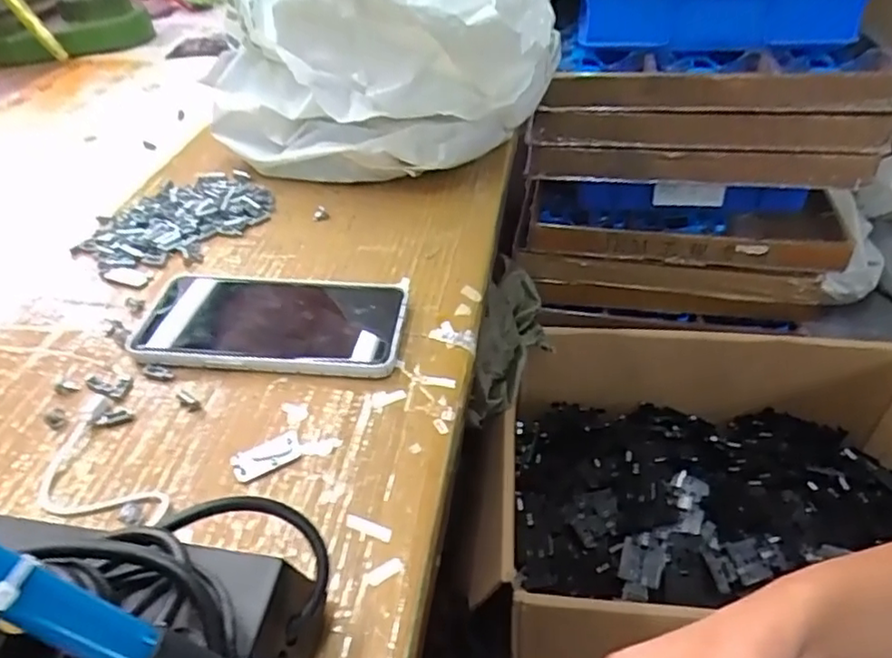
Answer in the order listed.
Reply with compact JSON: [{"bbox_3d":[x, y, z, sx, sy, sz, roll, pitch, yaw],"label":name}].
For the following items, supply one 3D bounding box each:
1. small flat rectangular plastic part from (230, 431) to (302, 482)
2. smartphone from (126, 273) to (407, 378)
[{"bbox_3d":[-0.095,0.067,0.336,0.036,0.004,0.019,-23,45,-21],"label":"small flat rectangular plastic part"},{"bbox_3d":[-0.114,-0.007,0.411,0.172,0.016,0.086,4,42,7],"label":"smartphone"}]

